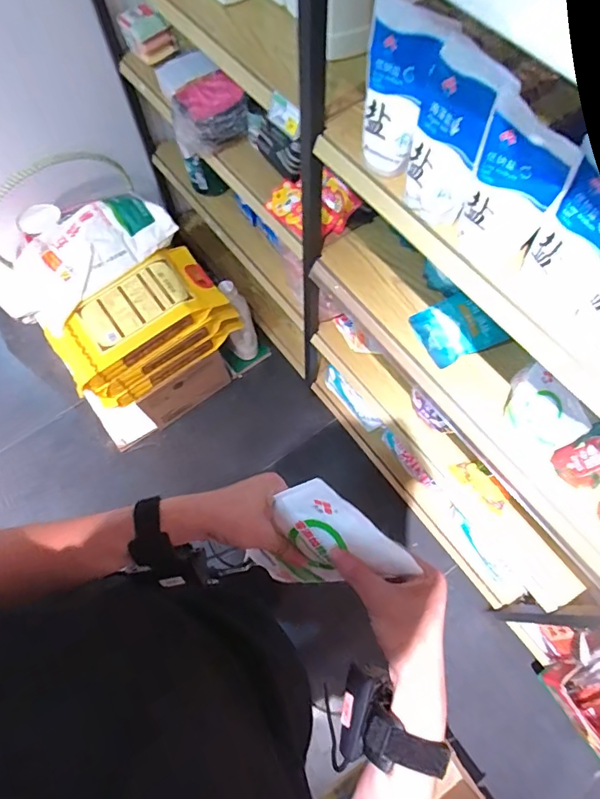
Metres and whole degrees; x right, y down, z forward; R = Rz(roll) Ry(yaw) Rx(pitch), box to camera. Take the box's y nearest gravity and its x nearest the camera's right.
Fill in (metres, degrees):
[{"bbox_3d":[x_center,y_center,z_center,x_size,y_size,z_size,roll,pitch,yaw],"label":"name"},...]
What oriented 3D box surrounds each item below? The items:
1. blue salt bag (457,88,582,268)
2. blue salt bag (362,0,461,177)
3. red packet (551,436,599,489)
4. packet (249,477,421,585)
[{"bbox_3d":[0.241,-0.236,0.550,0.099,0.184,0.027,39,73,16],"label":"blue salt bag"},{"bbox_3d":[0.124,-0.397,0.615,0.049,0.184,0.104,-36,70,-13],"label":"blue salt bag"},{"bbox_3d":[0.458,0.101,0.741,0.034,0.164,0.079,-38,71,-14],"label":"red packet"},{"bbox_3d":[0.010,0.147,0.469,0.116,0.182,0.015,47,47,-2],"label":"packet"}]

